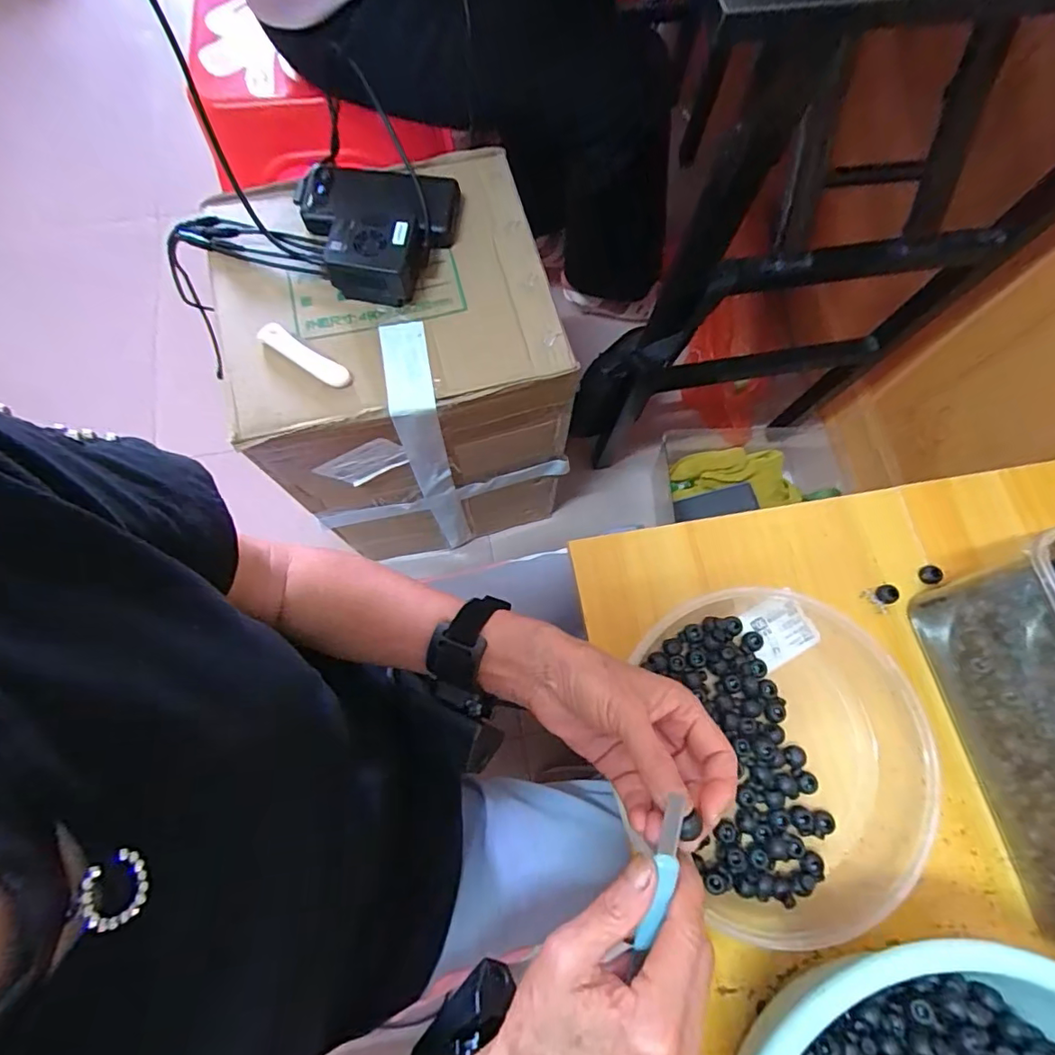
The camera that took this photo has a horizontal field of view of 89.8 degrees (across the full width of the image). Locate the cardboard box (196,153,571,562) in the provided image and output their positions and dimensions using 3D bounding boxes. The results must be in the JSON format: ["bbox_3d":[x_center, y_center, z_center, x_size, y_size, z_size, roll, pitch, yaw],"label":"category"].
[{"bbox_3d":[-0.145,-0.182,0.722,0.320,0.443,0.277,-17,75,-5],"label":"cardboard box"}]

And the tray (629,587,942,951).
[{"bbox_3d":[0.205,0.158,0.391,0.200,0.047,0.225,-12,74,-4],"label":"tray"}]

